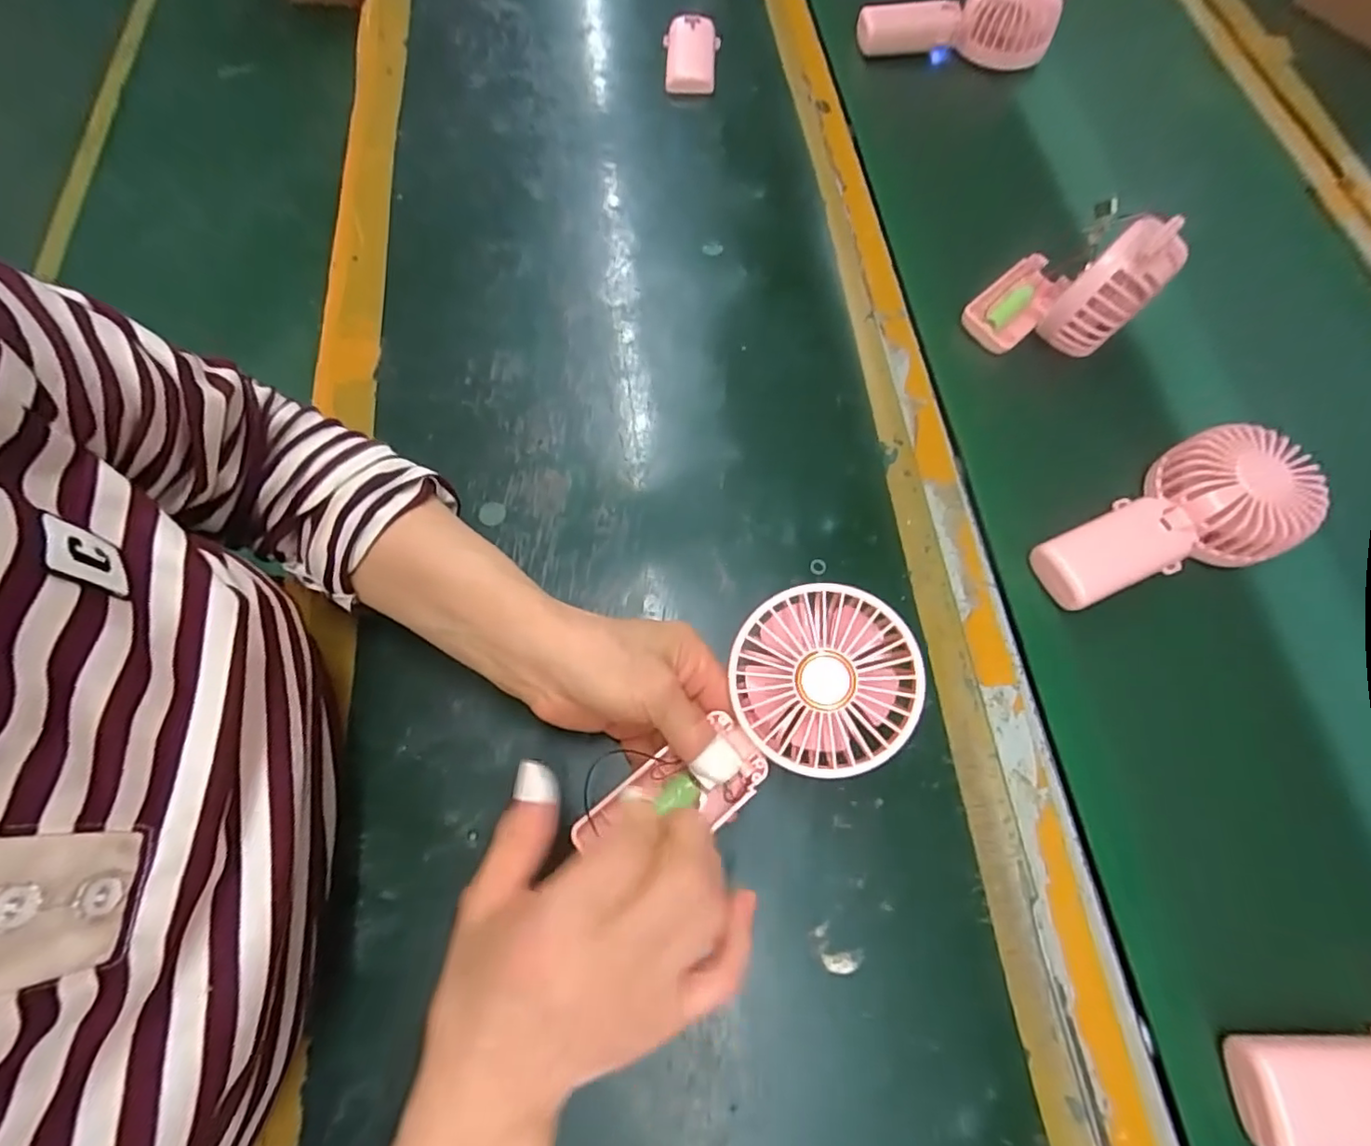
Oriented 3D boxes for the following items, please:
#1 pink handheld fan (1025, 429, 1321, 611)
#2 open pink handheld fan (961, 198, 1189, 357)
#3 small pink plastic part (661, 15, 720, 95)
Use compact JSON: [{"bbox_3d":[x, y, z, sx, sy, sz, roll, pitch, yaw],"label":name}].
[{"bbox_3d":[0.300,-0.029,0.368,0.173,0.038,0.080,-23,71,-10],"label":"pink handheld fan"},{"bbox_3d":[0.269,-0.200,0.420,0.083,0.111,0.089,-41,75,-16],"label":"open pink handheld fan"},{"bbox_3d":[0.003,-0.463,0.532,0.049,0.023,0.071,5,69,0],"label":"small pink plastic part"}]

